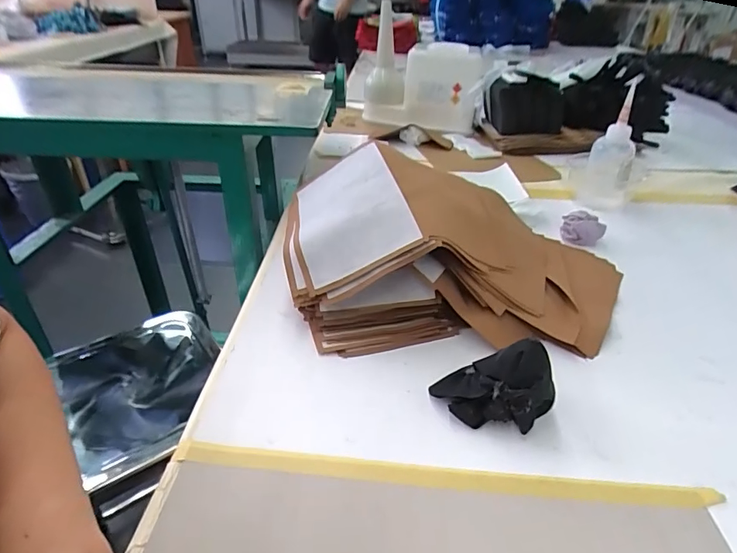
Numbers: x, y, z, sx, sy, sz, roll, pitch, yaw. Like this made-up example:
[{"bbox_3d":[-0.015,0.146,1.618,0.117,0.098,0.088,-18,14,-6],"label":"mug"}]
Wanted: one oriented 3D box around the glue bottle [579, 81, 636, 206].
[{"bbox_3d":[0.353,-0.171,0.666,0.073,0.143,0.060,16,37,19],"label":"glue bottle"}]

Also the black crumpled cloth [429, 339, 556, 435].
[{"bbox_3d":[0.097,0.082,0.361,0.090,0.064,0.050,15,36,18],"label":"black crumpled cloth"}]

